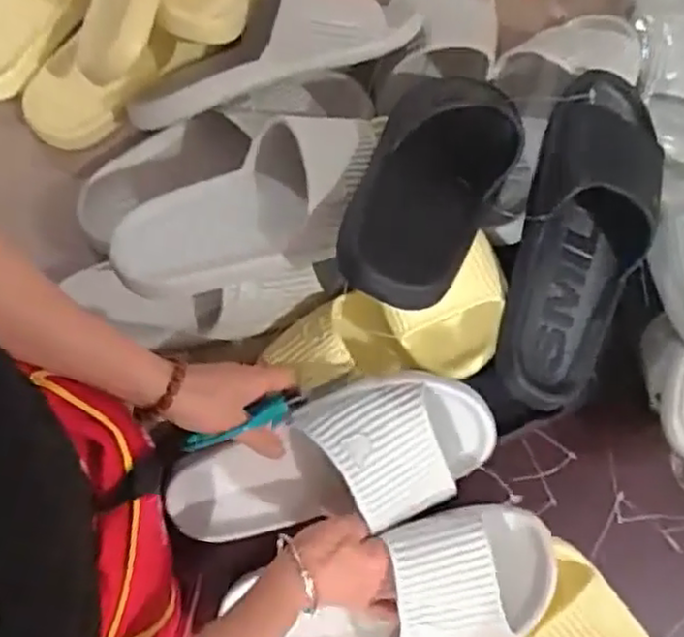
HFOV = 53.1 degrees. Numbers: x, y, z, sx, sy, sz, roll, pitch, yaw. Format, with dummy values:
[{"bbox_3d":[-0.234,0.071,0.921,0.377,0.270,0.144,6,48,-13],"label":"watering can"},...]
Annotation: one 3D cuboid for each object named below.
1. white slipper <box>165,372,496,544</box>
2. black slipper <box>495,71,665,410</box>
[{"bbox_3d":[-0.010,0.115,0.538,0.253,0.072,0.103,-18,75,9],"label":"white slipper"},{"bbox_3d":[0.197,-0.068,0.549,0.121,0.085,0.274,15,92,4],"label":"black slipper"}]

